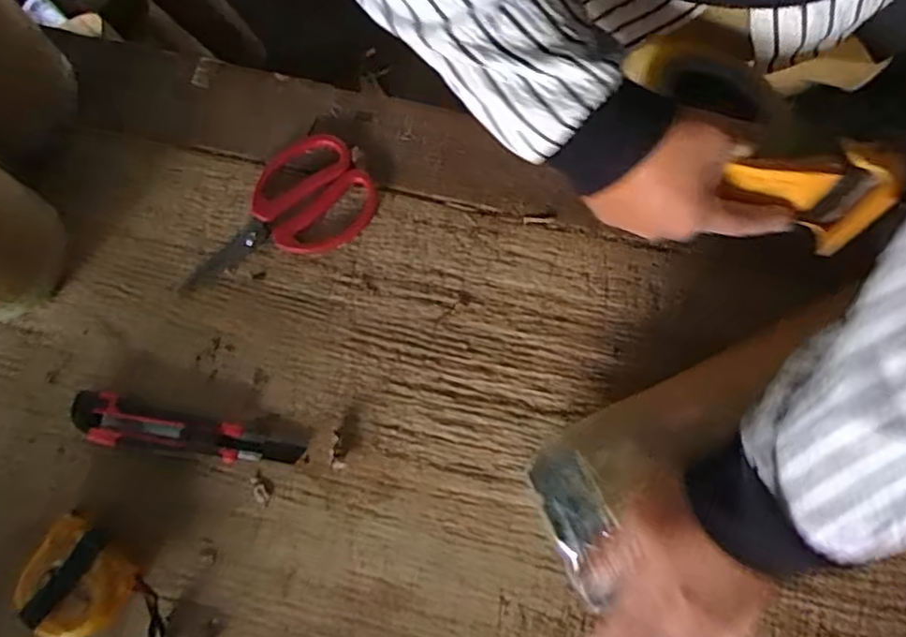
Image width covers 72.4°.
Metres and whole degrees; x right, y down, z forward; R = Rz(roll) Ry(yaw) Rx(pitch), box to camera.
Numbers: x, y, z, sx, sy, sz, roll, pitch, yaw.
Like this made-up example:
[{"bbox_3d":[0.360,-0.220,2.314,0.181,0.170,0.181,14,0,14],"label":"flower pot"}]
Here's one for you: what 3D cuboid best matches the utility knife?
[{"bbox_3d":[-0.218,0.094,0.503,0.186,0.016,0.037,11,78,2],"label":"utility knife"}]

